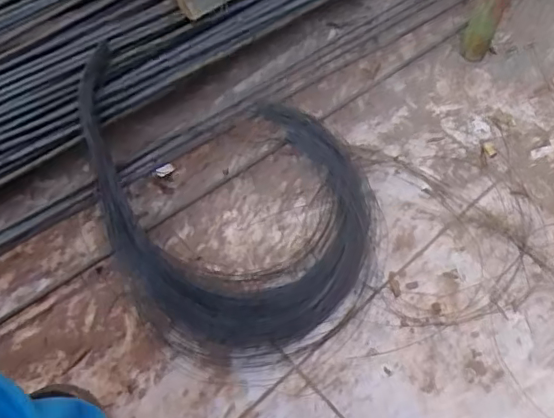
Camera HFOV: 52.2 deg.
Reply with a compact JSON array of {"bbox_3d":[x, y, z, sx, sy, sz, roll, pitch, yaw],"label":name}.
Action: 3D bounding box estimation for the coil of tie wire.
[{"bbox_3d":[-0.058,-0.030,0.759,0.349,0.093,0.451,-16,60,-6],"label":"coil of tie wire"}]

